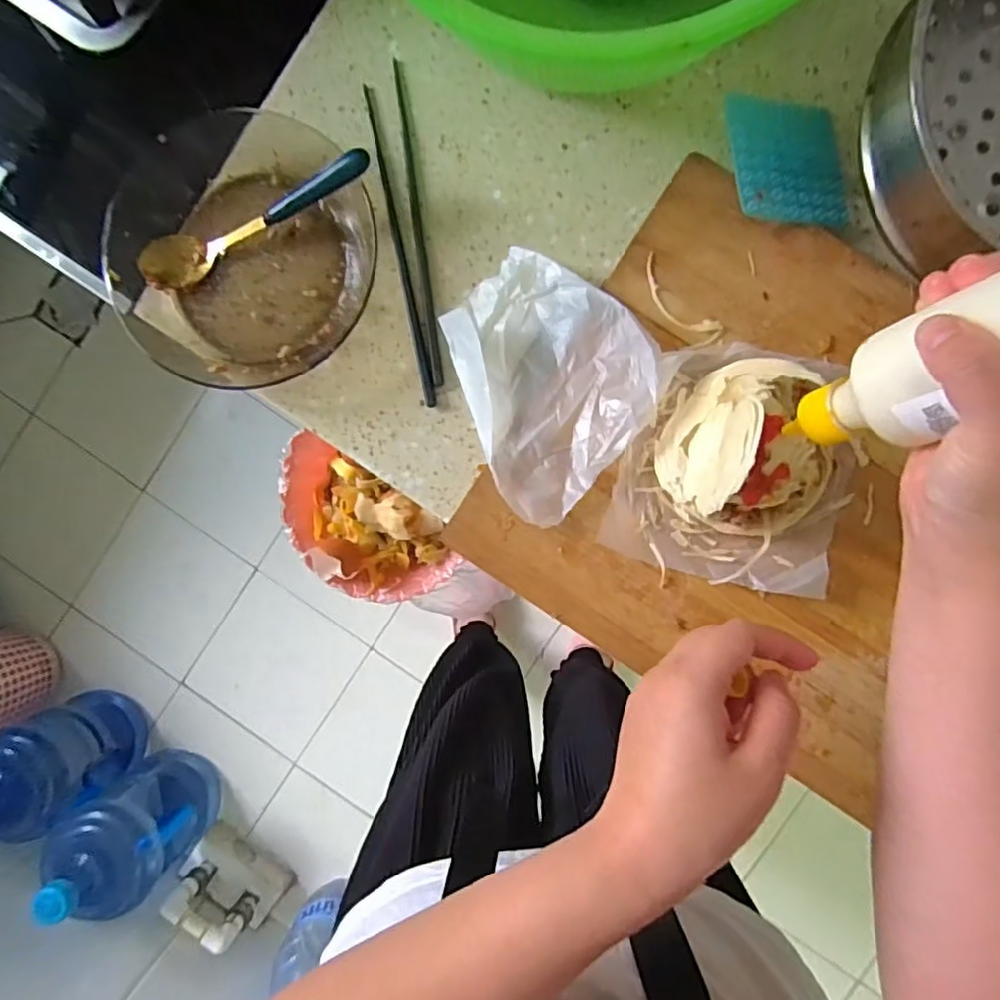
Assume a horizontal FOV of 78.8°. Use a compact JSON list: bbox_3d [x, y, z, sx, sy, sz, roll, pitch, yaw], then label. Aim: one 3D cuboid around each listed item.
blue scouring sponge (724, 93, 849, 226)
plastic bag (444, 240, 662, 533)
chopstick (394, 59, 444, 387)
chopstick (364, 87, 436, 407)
[{"bbox_3d":[0.196,-0.229,0.412,0.088,0.005,0.087,-5,84,-19],"label":"blue scouring sponge"},{"bbox_3d":[0.038,-0.083,0.412,0.122,0.032,0.172,-20,90,3],"label":"plastic bag"},{"bbox_3d":[-0.059,-0.201,0.444,0.009,0.006,0.234,-7,91,3],"label":"chopstick"},{"bbox_3d":[-0.073,-0.186,0.447,0.009,0.005,0.237,-11,91,3],"label":"chopstick"}]

